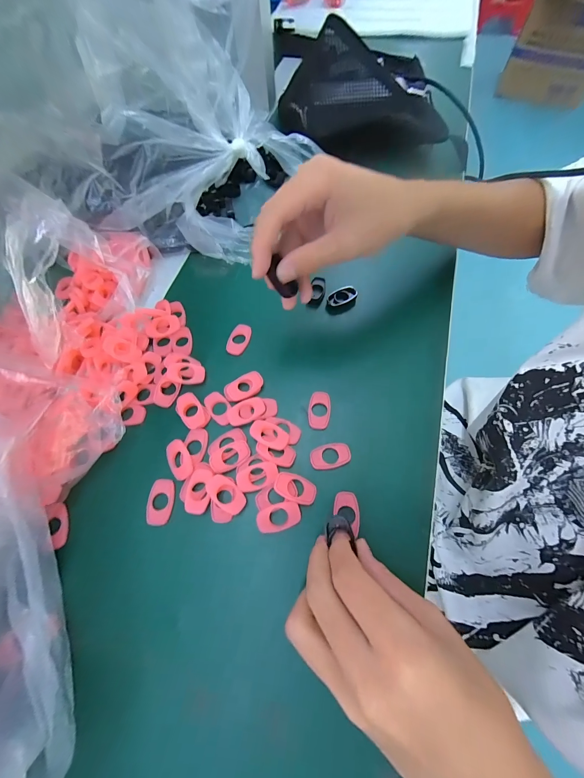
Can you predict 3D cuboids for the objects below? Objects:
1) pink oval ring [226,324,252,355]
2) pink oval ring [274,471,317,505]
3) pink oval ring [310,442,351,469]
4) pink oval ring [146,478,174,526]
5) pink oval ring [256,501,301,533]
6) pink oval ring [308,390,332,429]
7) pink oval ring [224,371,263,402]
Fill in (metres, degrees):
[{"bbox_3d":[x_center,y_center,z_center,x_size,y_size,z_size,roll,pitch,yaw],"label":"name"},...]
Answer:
[{"bbox_3d":[-0.052,-0.048,0.290,0.020,0.005,0.032,9,66,7],"label":"pink oval ring"},{"bbox_3d":[0.003,0.075,0.225,0.032,0.005,0.019,15,67,9],"label":"pink oval ring"},{"bbox_3d":[0.031,0.053,0.239,0.032,0.004,0.019,-11,66,-2],"label":"pink oval ring"},{"bbox_3d":[-0.101,0.086,0.229,0.020,0.004,0.033,0,66,3],"label":"pink oval ring"},{"bbox_3d":[-0.010,0.094,0.221,0.032,0.006,0.018,-12,66,-3],"label":"pink oval ring"},{"bbox_3d":[0.023,0.018,0.255,0.019,0.006,0.032,5,66,5],"label":"pink oval ring"},{"bbox_3d":[-0.042,-0.002,0.264,0.035,0.004,0.022,-25,67,-8],"label":"pink oval ring"}]

